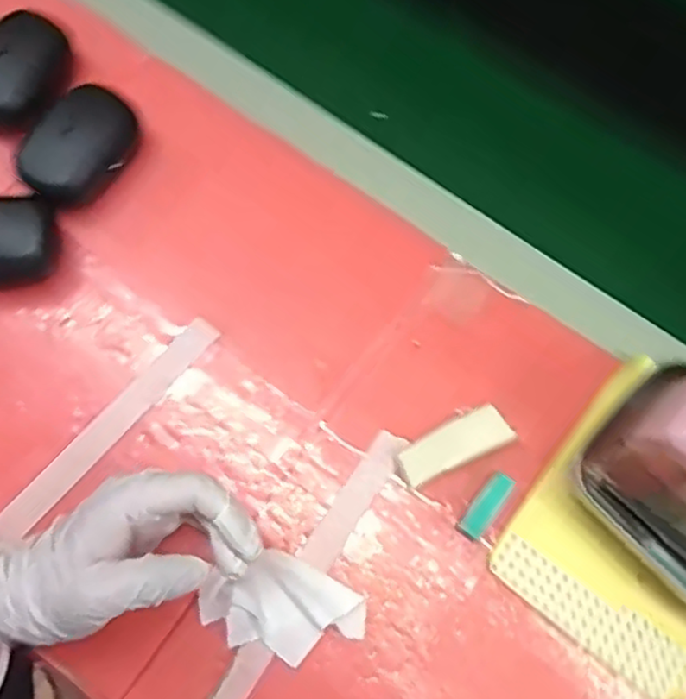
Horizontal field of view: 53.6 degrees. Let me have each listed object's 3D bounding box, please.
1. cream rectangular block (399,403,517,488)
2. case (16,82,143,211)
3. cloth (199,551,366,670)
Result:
[{"bbox_3d":[0.066,0.057,0.403,0.068,0.009,0.025,-23,74,-9],"label":"cream rectangular block"},{"bbox_3d":[-0.171,-0.134,0.445,0.059,0.040,0.087,26,73,7],"label":"case"},{"bbox_3d":[-0.032,0.142,0.373,0.085,0.011,0.051,20,74,6],"label":"cloth"}]

